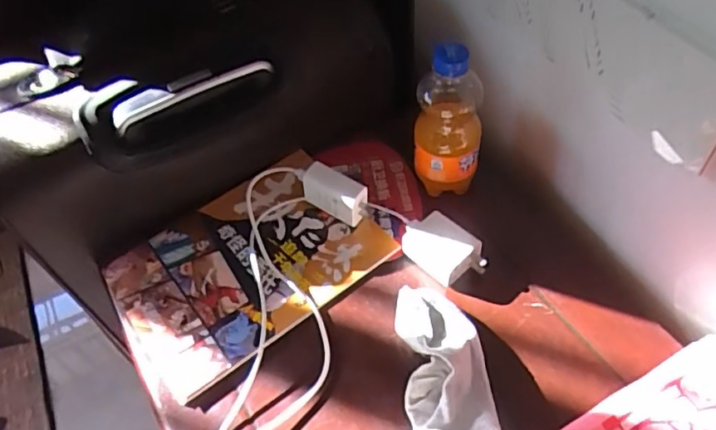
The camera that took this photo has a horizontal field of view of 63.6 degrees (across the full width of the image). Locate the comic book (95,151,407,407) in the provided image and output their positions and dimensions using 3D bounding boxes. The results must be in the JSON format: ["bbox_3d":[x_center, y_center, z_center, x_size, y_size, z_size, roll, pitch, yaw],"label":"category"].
[{"bbox_3d":[-0.106,0.040,0.548,0.235,0.020,0.168,-34,56,-18],"label":"comic book"}]

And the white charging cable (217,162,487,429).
[{"bbox_3d":[-0.017,0.138,0.454,0.279,0.048,0.416,9,54,13],"label":"white charging cable"}]

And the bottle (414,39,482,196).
[{"bbox_3d":[0.084,-0.083,0.536,0.059,0.161,0.056,-2,56,3],"label":"bottle"}]

